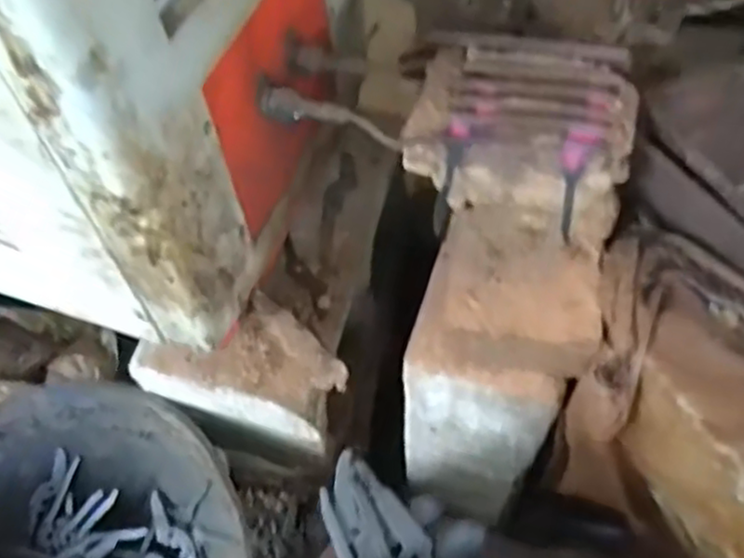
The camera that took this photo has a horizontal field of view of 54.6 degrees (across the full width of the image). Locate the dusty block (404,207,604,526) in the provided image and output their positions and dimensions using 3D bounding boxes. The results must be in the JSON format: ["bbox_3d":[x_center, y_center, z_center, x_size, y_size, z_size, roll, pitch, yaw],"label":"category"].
[{"bbox_3d":[0.105,0.082,0.632,0.128,0.270,0.128,9,57,9],"label":"dusty block"}]

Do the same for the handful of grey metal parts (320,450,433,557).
[{"bbox_3d":[0.009,0.174,0.431,0.049,0.013,0.145,-22,63,-11],"label":"handful of grey metal parts"}]

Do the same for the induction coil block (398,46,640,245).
[{"bbox_3d":[0.116,-0.113,0.567,0.168,0.059,0.167,14,58,12],"label":"induction coil block"}]

